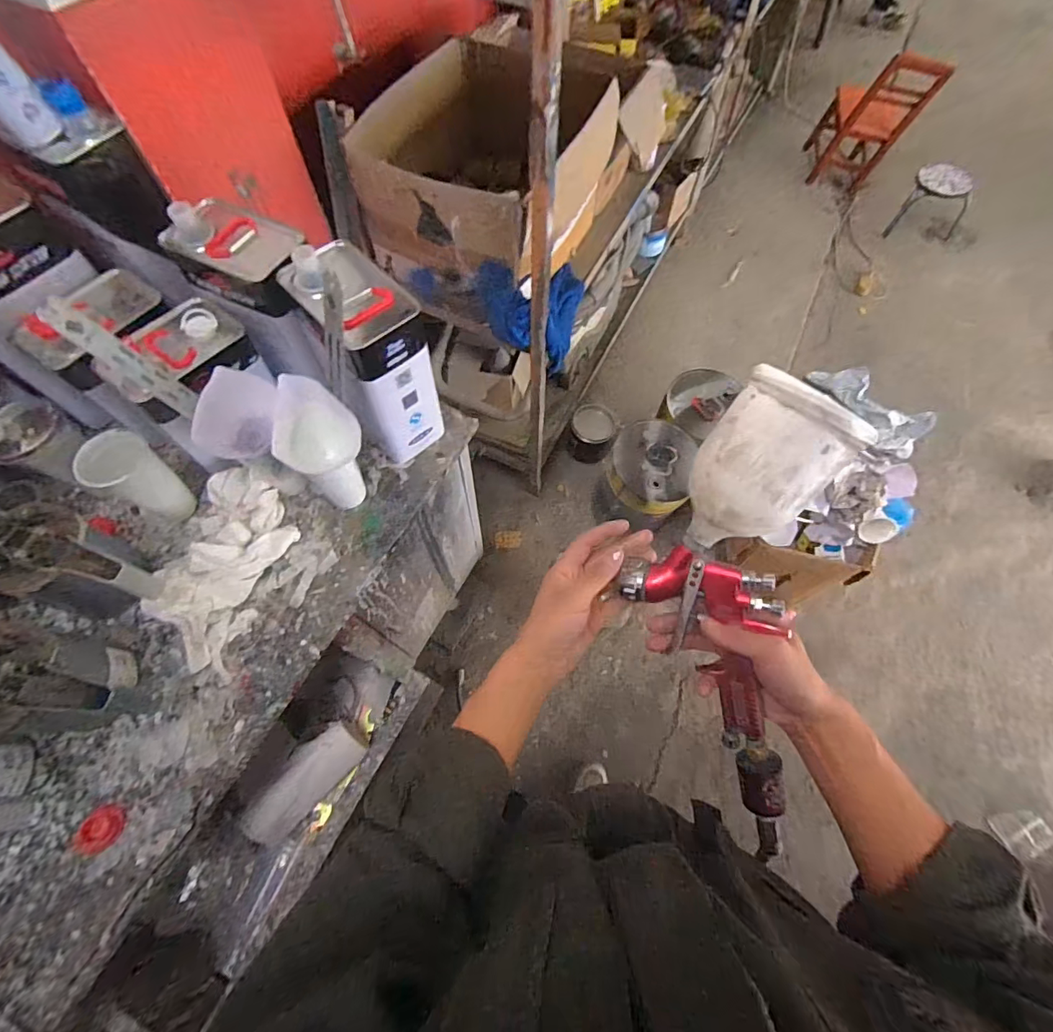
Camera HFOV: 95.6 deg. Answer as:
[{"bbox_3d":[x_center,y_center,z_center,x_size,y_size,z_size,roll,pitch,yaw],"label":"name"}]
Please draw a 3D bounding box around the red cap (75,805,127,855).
[{"bbox_3d":[-0.503,0.370,0.564,0.054,0.017,0.047,-12,66,-7],"label":"red cap"}]

